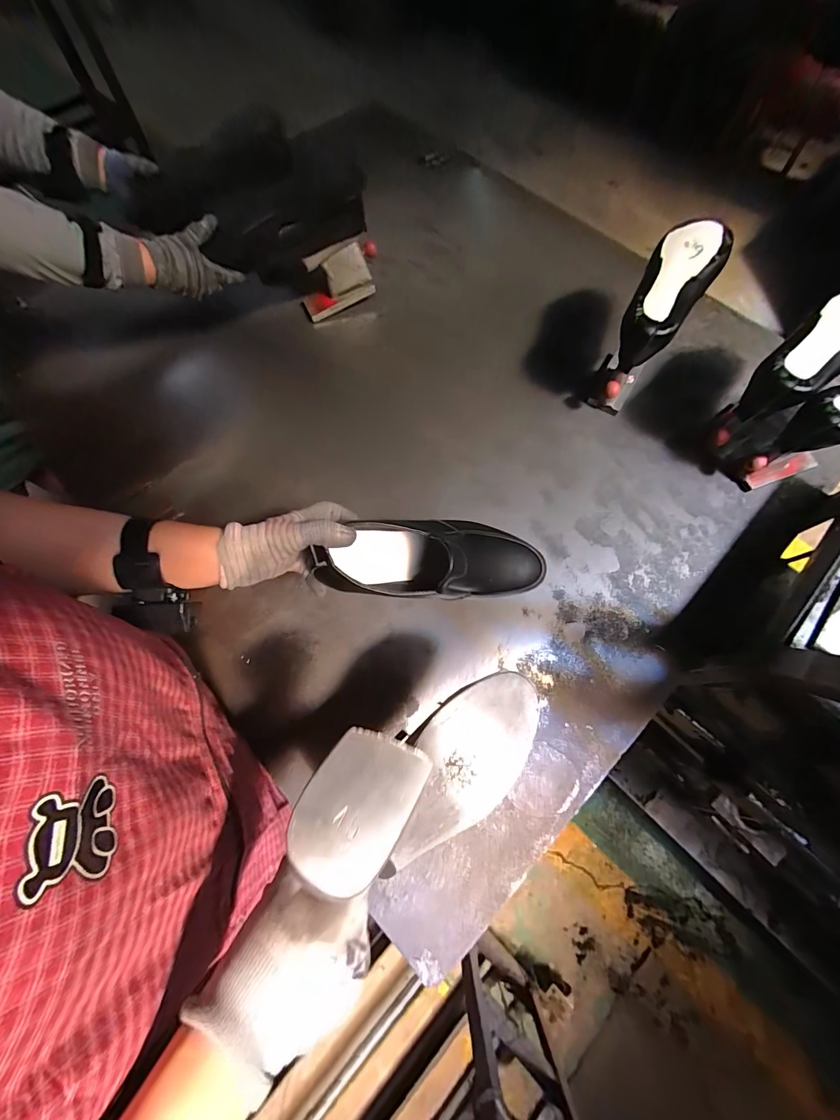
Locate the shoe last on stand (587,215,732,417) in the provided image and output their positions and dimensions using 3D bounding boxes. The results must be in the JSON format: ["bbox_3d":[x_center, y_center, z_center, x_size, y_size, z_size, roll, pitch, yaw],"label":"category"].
[{"bbox_3d":[0.389,-0.401,0.675,0.095,0.190,0.281,33,73,10],"label":"shoe last on stand"}]

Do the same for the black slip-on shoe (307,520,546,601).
[{"bbox_3d":[0.025,-0.004,0.451,0.278,0.078,0.096,1,70,-17],"label":"black slip-on shoe"}]

